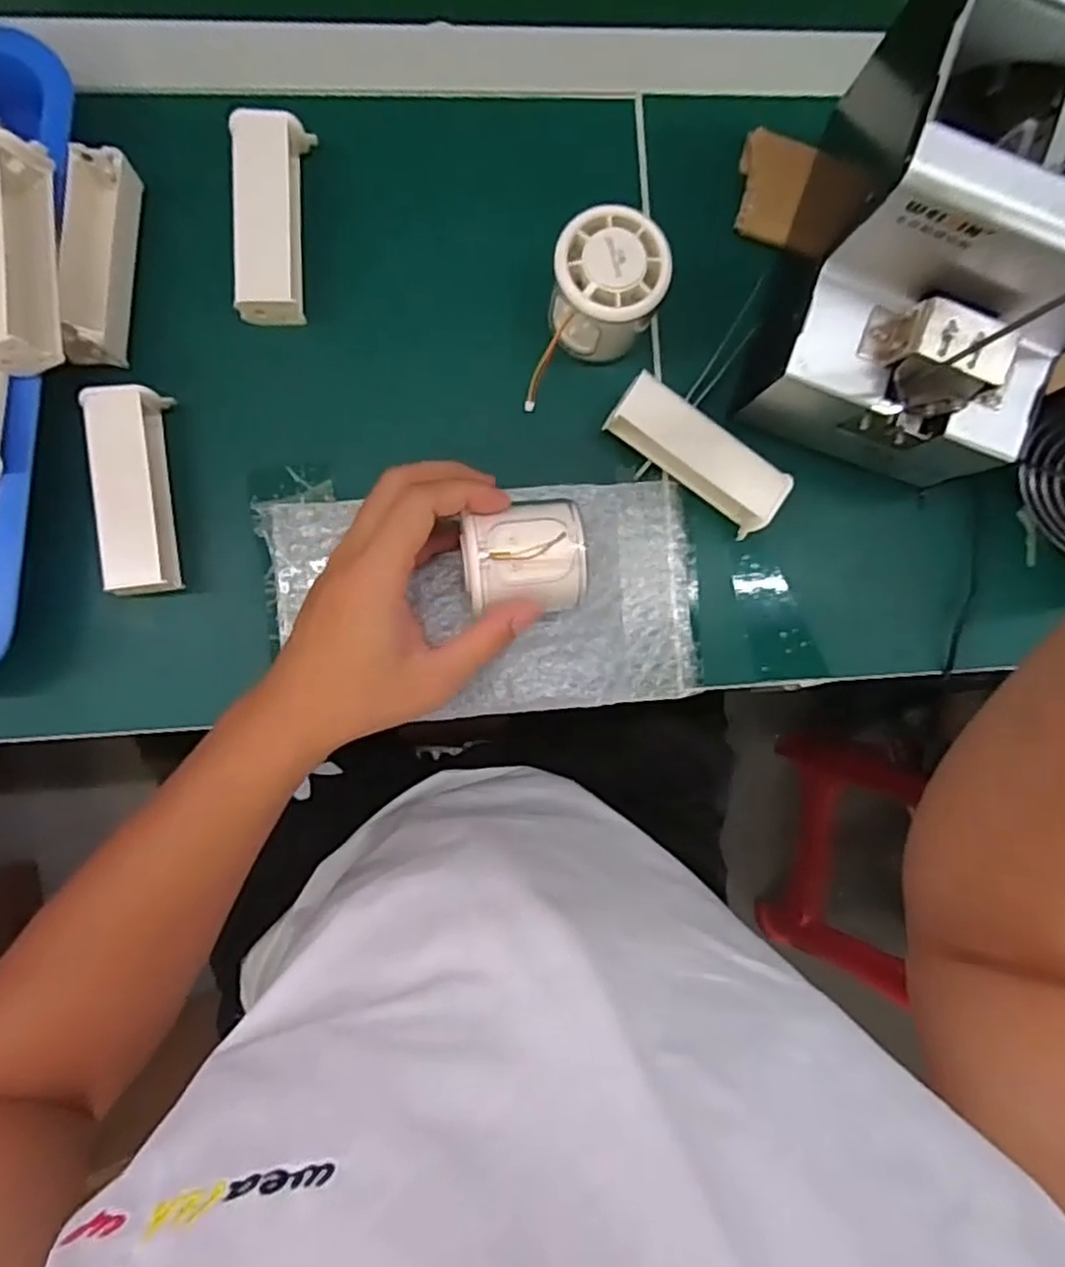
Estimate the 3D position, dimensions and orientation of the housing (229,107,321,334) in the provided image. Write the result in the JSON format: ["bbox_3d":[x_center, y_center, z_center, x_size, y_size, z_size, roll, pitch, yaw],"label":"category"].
[{"bbox_3d":[-0.141,-0.223,0.385,0.037,0.025,0.105,0,87,-6],"label":"housing"}]

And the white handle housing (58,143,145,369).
[{"bbox_3d":[-0.227,-0.194,0.369,0.029,0.029,0.104,3,87,-5],"label":"white handle housing"}]

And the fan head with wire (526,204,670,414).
[{"bbox_3d":[0.034,-0.167,0.378,0.061,0.056,0.090,10,86,-5],"label":"fan head with wire"}]

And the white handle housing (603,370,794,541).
[{"bbox_3d":[0.090,-0.096,0.392,0.102,0.037,0.034,33,85,-3],"label":"white handle housing"}]

